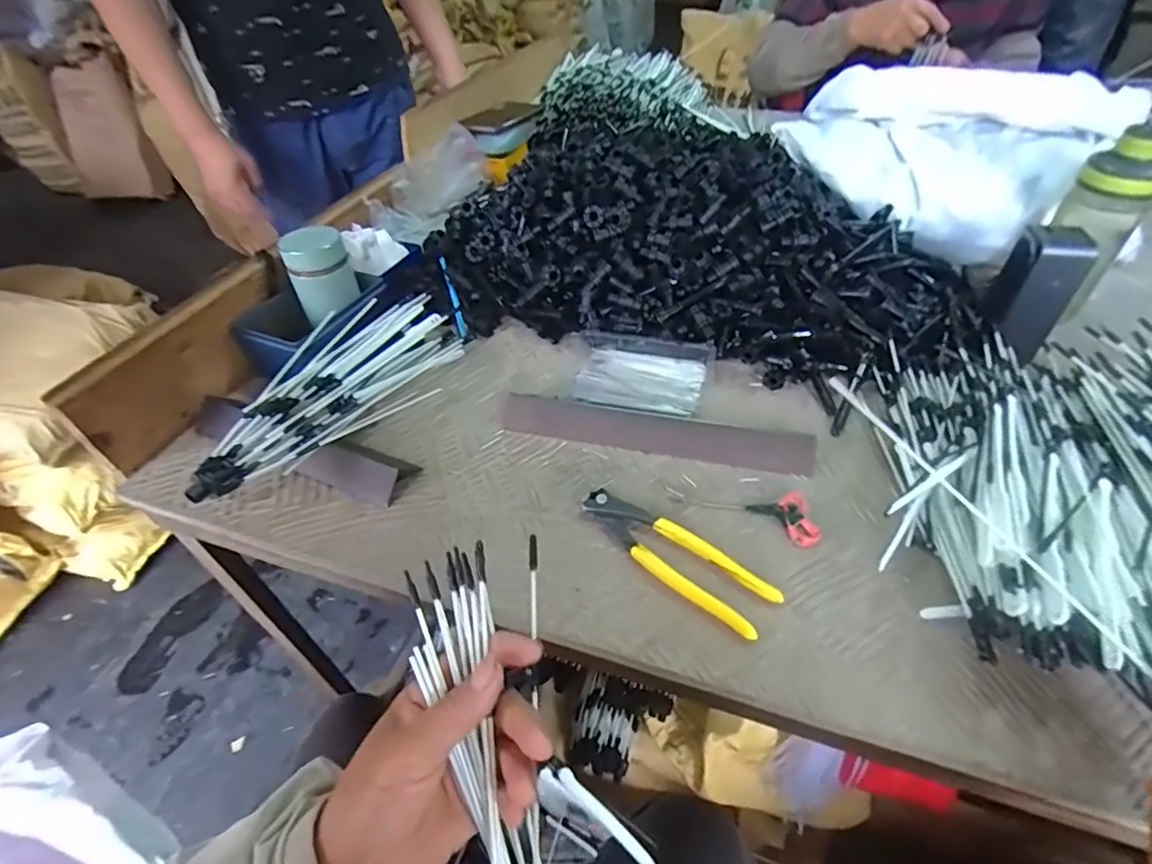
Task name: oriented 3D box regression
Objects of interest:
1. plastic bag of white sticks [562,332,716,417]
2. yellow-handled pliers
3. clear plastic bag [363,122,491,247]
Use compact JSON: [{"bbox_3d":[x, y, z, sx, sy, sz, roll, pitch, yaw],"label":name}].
[{"bbox_3d":[0.064,-0.064,0.576,0.135,0.023,0.098,12,47,15],"label":"plastic bag of white sticks"},{"bbox_3d":[0.072,0.091,0.428,0.158,0.016,0.046,30,54,30],"label":"yellow-handled pliers"},{"bbox_3d":[-0.199,-0.344,0.798,0.084,0.077,0.227,9,46,13],"label":"clear plastic bag"}]

